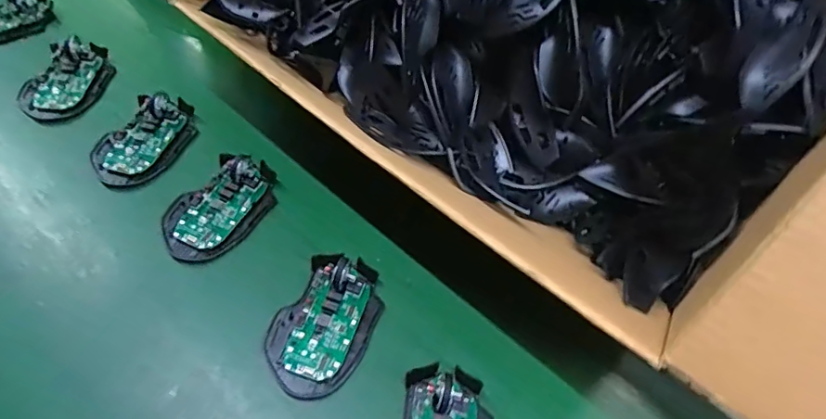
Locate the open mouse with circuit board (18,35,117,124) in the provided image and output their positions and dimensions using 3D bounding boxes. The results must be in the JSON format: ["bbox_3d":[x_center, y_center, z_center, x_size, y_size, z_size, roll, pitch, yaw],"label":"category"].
[{"bbox_3d":[-0.363,-0.138,0.539,0.065,0.029,0.115,6,52,-2],"label":"open mouse with circuit board"}]

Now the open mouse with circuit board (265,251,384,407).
[{"bbox_3d":[-0.067,0.085,0.403,0.071,0.025,0.113,25,54,12],"label":"open mouse with circuit board"}]

